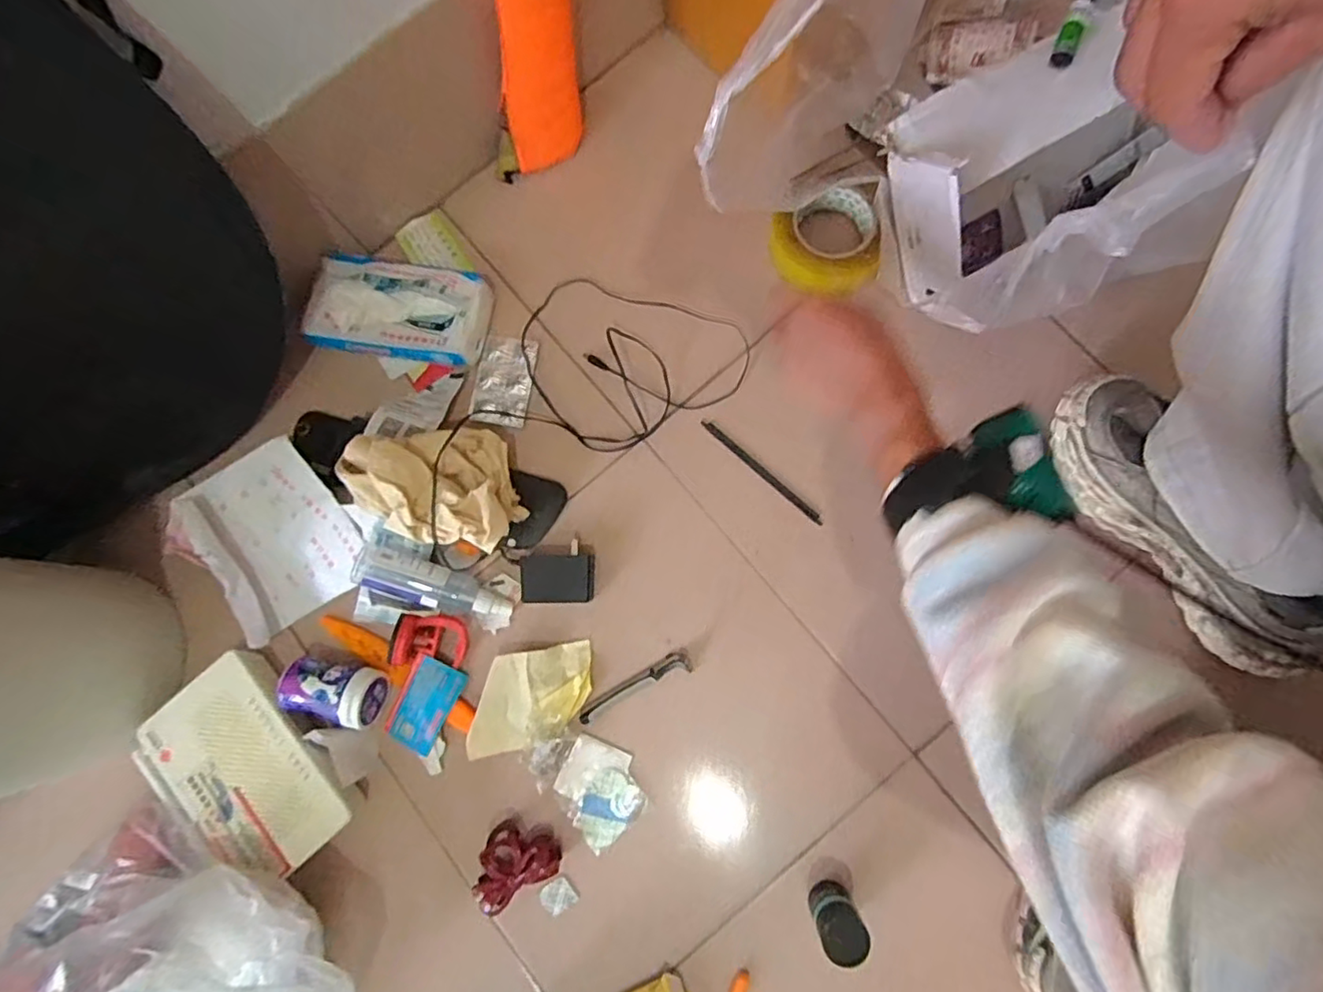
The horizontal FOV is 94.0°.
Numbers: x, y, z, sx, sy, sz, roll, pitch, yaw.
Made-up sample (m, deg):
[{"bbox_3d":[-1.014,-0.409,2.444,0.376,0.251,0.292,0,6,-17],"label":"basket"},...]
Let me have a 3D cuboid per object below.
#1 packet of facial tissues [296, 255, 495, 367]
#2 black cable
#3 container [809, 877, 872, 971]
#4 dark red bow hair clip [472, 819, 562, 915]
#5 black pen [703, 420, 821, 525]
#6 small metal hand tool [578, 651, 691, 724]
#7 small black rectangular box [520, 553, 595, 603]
[{"bbox_3d":[-0.269,-0.192,0.637,0.182,0.043,0.102,6,82,4],"label":"packet of facial tissues"},{"bbox_3d":[-0.104,-0.108,0.603,0.344,0.069,0.187,-31,81,-2],"label":"black cable"},{"bbox_3d":[0.146,0.356,0.520,0.039,0.072,0.034,-38,81,-3],"label":"container"},{"bbox_3d":[-0.134,0.328,0.556,0.076,0.028,0.056,-31,81,-5],"label":"dark red bow hair clip"},{"bbox_3d":[0.100,-0.025,0.617,0.151,0.005,0.012,41,85,8],"label":"black pen"},{"bbox_3d":[-0.026,0.183,0.590,0.116,0.004,0.022,-29,81,-1],"label":"small metal hand tool"},{"bbox_3d":[-0.100,0.079,0.598,0.069,0.022,0.046,0,81,3],"label":"small black rectangular box"}]

